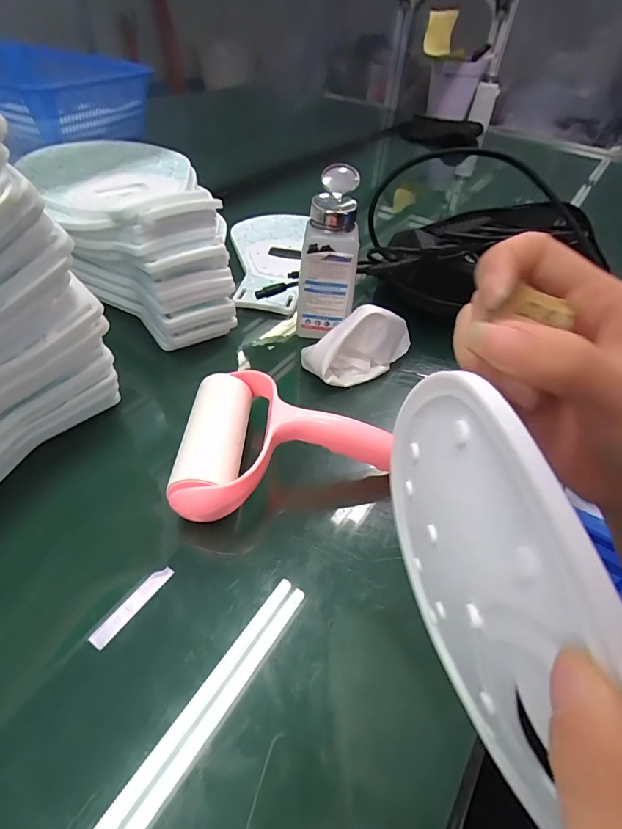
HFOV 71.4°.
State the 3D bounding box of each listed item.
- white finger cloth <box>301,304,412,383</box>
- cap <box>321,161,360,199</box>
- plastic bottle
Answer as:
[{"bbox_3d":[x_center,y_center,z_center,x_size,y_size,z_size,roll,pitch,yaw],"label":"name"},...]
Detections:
[{"bbox_3d":[0.047,-0.071,0.403,0.108,0.061,0.057,-18,50,-22],"label":"white finger cloth"},{"bbox_3d":[0.026,-0.211,0.388,0.034,0.018,0.030,-26,53,-28],"label":"cap"},{"bbox_3d":[0.016,-0.137,0.411,0.052,0.121,0.045,4,45,-2],"label":"plastic bottle"}]

